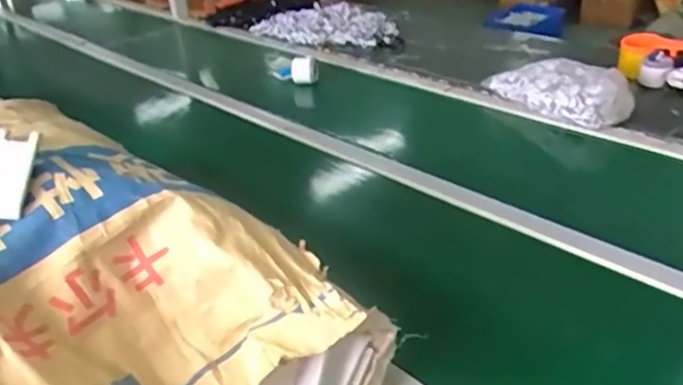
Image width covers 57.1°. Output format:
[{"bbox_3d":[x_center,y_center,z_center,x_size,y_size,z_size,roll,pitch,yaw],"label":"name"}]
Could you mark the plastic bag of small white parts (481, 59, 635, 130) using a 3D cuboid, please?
[{"bbox_3d":[0.420,-0.204,1.211,0.145,0.068,0.295,-17,31,-19],"label":"plastic bag of small white parts"}]

